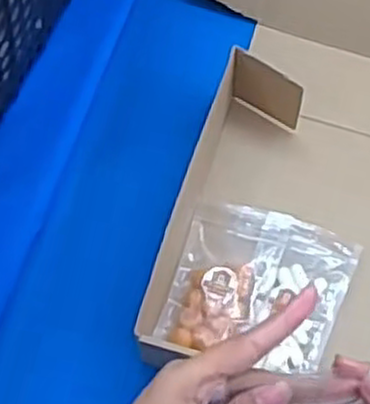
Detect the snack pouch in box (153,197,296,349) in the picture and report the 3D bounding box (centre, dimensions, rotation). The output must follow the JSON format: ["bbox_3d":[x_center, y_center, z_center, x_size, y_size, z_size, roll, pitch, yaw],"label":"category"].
[{"bbox_3d":[0.037,0.069,0.731,0.097,0.036,0.159,17,67,6],"label":"snack pouch in box"}]

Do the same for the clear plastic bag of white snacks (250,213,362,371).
[{"bbox_3d":[0.110,0.091,0.733,0.093,0.026,0.152,15,67,6],"label":"clear plastic bag of white snacks"}]

